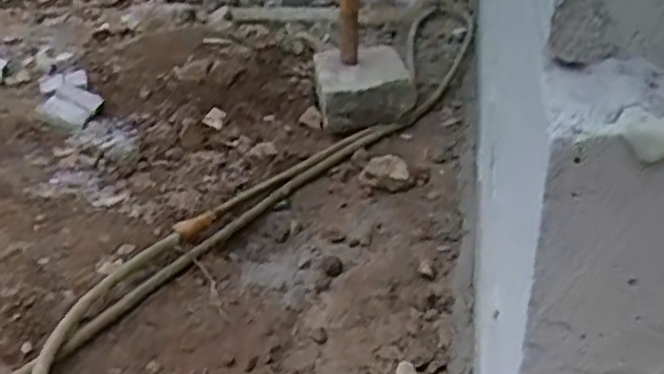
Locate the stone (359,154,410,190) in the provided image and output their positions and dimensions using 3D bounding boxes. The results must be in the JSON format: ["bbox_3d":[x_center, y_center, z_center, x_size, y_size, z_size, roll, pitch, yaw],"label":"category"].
[{"bbox_3d":[0.106,-0.034,1.364,0.098,0.054,0.065,11,37,7],"label":"stone"}]

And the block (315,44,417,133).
[{"bbox_3d":[0.072,-0.217,1.548,0.198,0.109,0.210,-3,38,-8],"label":"block"}]

